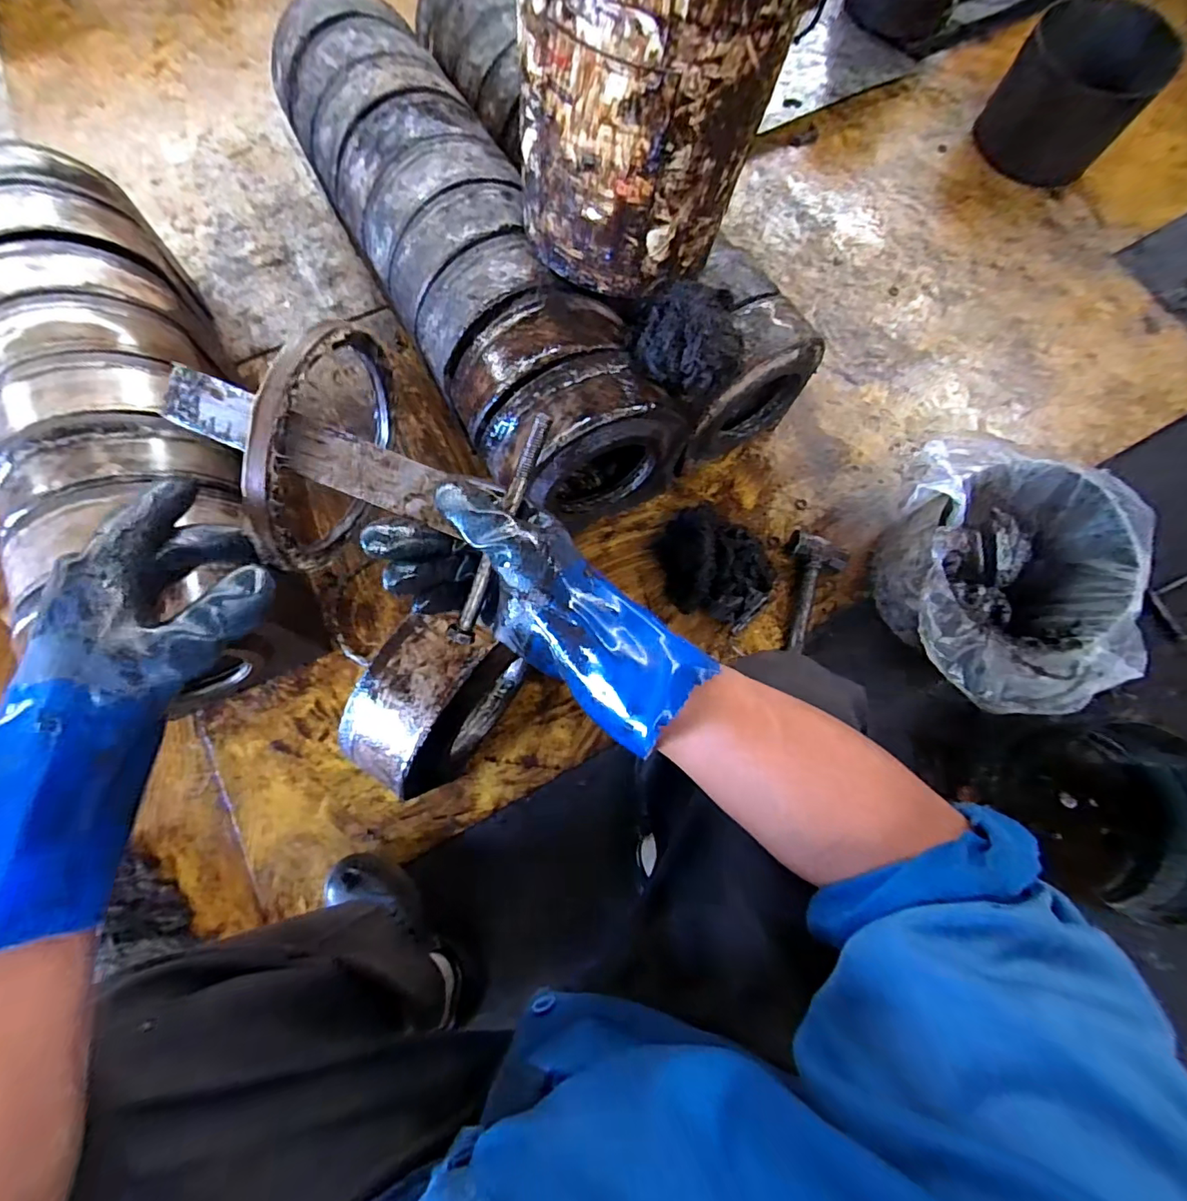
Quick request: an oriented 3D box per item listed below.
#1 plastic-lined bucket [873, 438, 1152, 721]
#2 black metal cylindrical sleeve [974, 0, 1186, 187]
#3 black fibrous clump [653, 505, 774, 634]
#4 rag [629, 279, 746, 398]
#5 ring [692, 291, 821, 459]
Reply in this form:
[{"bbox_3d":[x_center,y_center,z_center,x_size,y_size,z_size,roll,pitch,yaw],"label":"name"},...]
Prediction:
[{"bbox_3d":[0.637,-0.010,0.779,0.357,0.229,0.358,0,74,1],"label":"plastic-lined bucket"},{"bbox_3d":[1.006,-1.076,1.094,0.267,0.225,0.217,32,76,9],"label":"black metal cylindrical sleeve"},{"bbox_3d":[0.204,-0.063,0.865,0.201,0.090,0.176,22,75,7],"label":"black fibrous clump"},{"bbox_3d":[0.127,-0.362,0.706,0.152,0.108,0.144,4,73,0],"label":"rag"},{"bbox_3d":[0.235,-0.339,0.835,0.230,0.226,0.107,-32,76,-10],"label":"ring"}]

